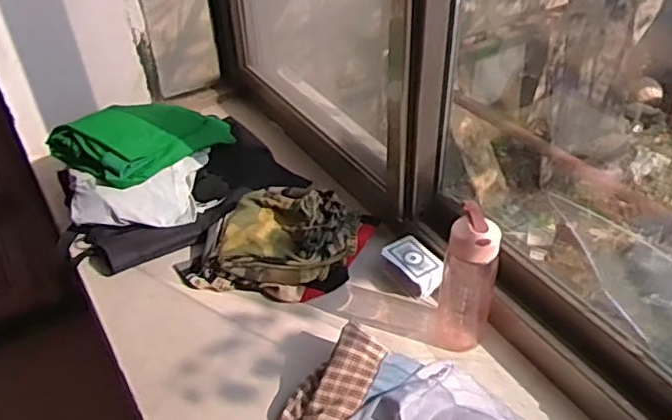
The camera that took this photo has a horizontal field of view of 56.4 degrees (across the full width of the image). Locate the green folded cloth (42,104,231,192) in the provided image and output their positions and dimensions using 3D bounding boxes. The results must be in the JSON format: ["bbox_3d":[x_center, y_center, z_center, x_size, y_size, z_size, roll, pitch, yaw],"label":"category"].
[{"bbox_3d":[-0.316,-0.130,1.084,0.151,0.070,0.295,40,45,20],"label":"green folded cloth"}]

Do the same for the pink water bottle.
[{"bbox_3d":[0.168,0.090,0.807,0.072,0.201,0.069,8,41,12],"label":"pink water bottle"}]

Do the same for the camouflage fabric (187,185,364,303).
[{"bbox_3d":[-0.090,0.045,0.952,0.235,0.079,0.171,8,41,12],"label":"camouflage fabric"}]

